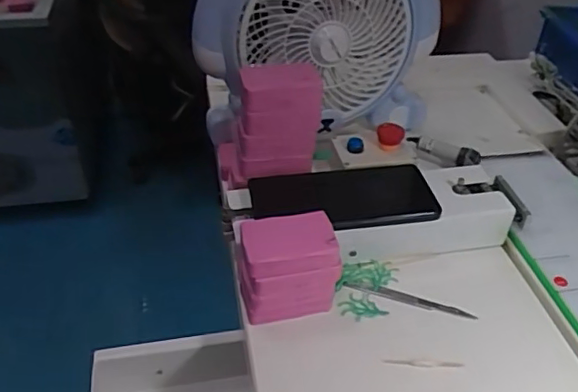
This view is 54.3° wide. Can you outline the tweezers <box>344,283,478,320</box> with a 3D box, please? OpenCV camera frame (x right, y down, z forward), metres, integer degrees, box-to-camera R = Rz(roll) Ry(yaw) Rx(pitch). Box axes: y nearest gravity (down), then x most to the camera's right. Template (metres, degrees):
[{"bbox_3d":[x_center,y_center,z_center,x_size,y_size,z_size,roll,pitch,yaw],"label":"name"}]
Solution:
[{"bbox_3d":[0.103,0.088,0.481,0.108,0.004,0.011,13,41,14],"label":"tweezers"}]

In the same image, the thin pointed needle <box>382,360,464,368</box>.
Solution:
[{"bbox_3d":[0.103,0.128,0.431,0.060,0.004,0.005,2,40,1],"label":"thin pointed needle"}]

